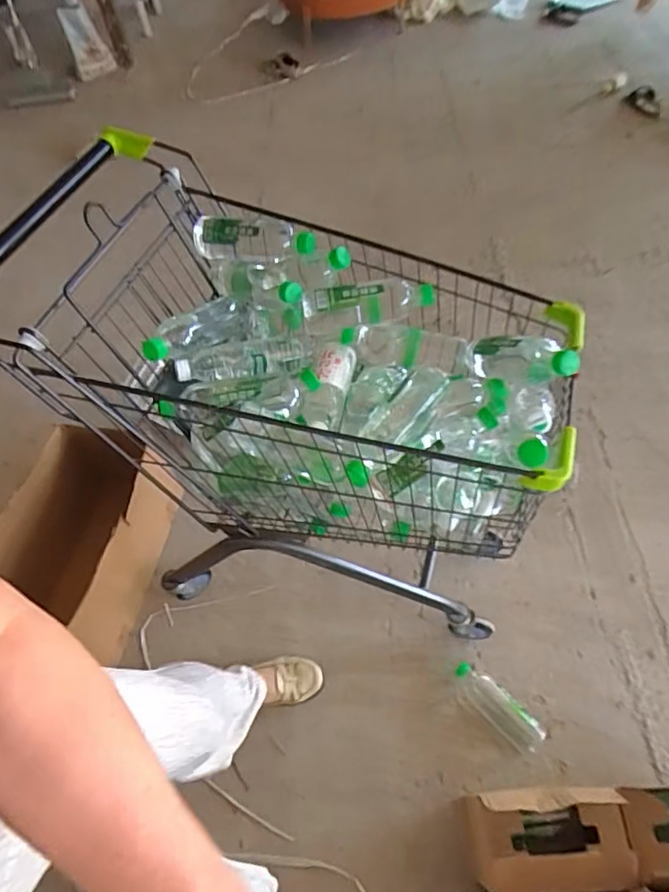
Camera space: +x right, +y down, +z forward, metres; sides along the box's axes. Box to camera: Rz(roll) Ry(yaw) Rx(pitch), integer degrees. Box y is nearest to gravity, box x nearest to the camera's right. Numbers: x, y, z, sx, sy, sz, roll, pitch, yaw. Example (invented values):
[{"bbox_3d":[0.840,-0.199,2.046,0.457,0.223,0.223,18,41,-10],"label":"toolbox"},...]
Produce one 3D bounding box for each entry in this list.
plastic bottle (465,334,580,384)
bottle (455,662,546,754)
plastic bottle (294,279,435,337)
[{"bbox_3d":[0.265,-0.125,0.757,0.058,0.065,0.204,-33,21,-17],"label":"plastic bottle"},{"bbox_3d":[0.327,0.528,1.099,0.063,0.063,0.199,-40,61,-20],"label":"bottle"},{"bbox_3d":[0.047,-0.215,0.829,0.203,0.072,0.058,-6,55,1],"label":"plastic bottle"}]

